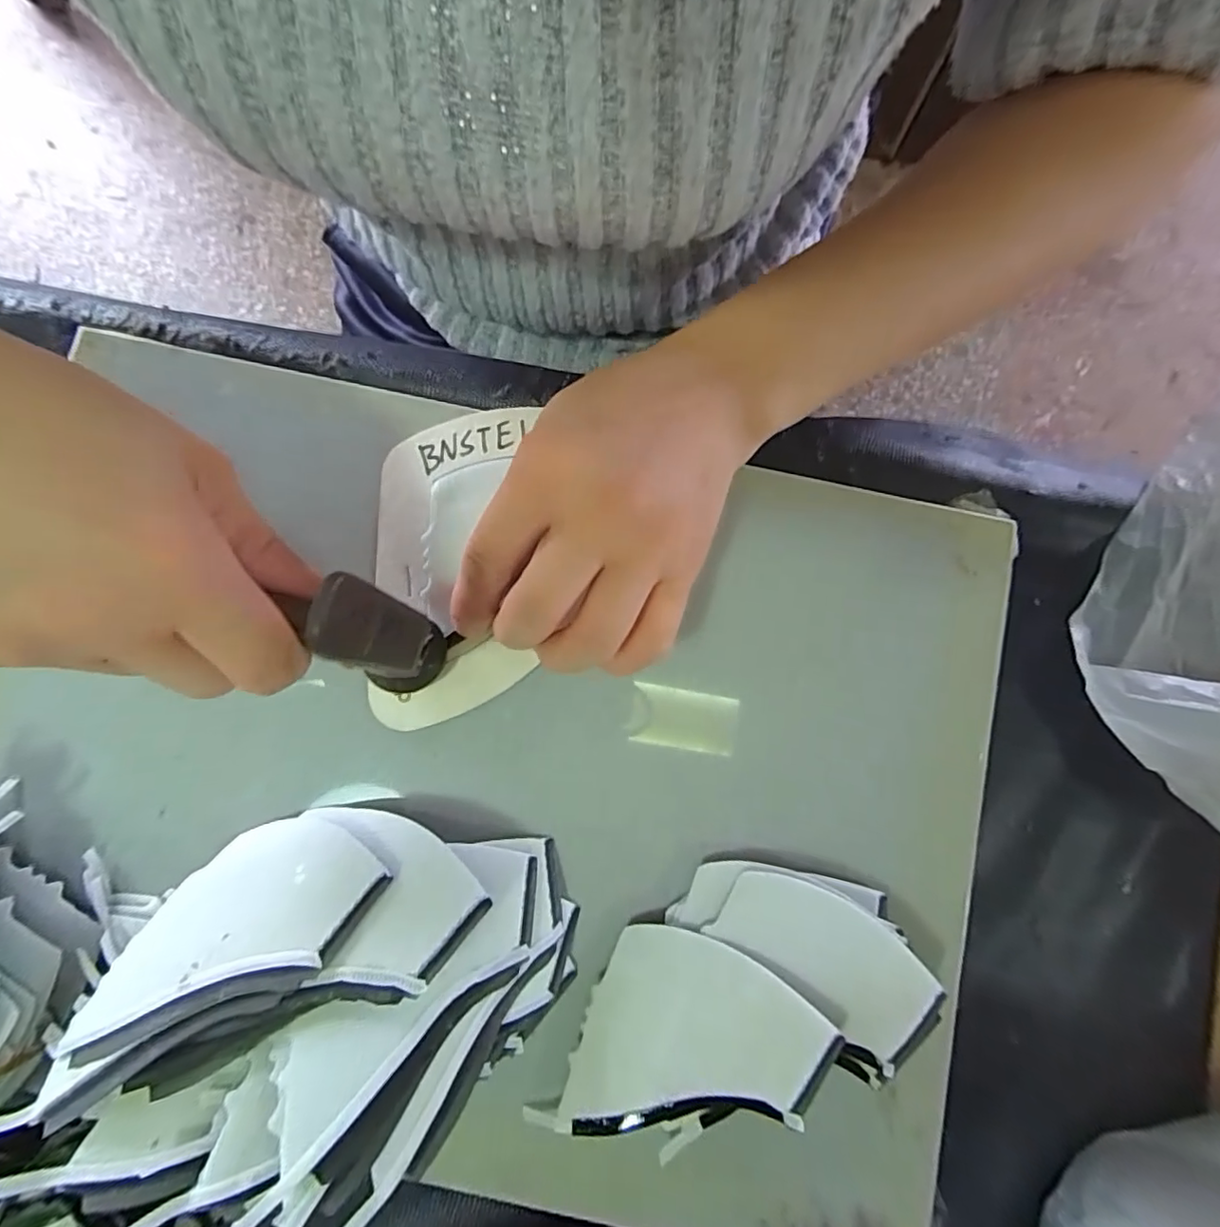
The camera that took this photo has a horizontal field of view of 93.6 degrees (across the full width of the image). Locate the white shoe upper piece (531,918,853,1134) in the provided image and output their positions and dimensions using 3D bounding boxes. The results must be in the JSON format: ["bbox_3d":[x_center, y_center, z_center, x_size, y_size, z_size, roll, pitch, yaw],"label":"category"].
[{"bbox_3d":[0.022,0.142,0.198,0.095,0.024,0.058,-10,82,-2],"label":"white shoe upper piece"}]

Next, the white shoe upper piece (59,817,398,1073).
[{"bbox_3d":[-0.122,0.100,0.193,0.096,0.012,0.060,-21,37,-1],"label":"white shoe upper piece"}]

